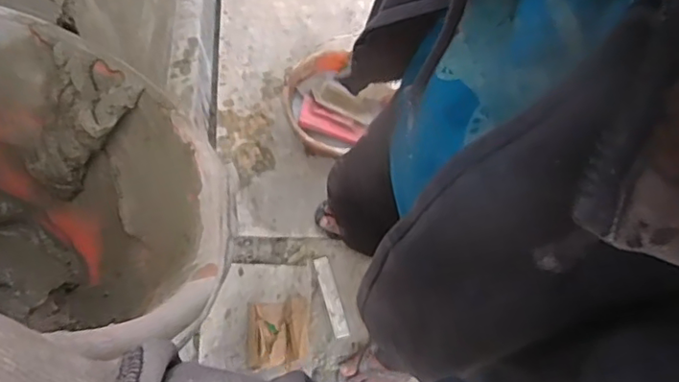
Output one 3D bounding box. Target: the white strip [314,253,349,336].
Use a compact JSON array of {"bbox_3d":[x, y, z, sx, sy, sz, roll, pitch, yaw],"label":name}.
[{"bbox_3d":[-0.017,0.226,1.263,0.033,0.014,0.173,-15,80,-17],"label":"white strip"}]

